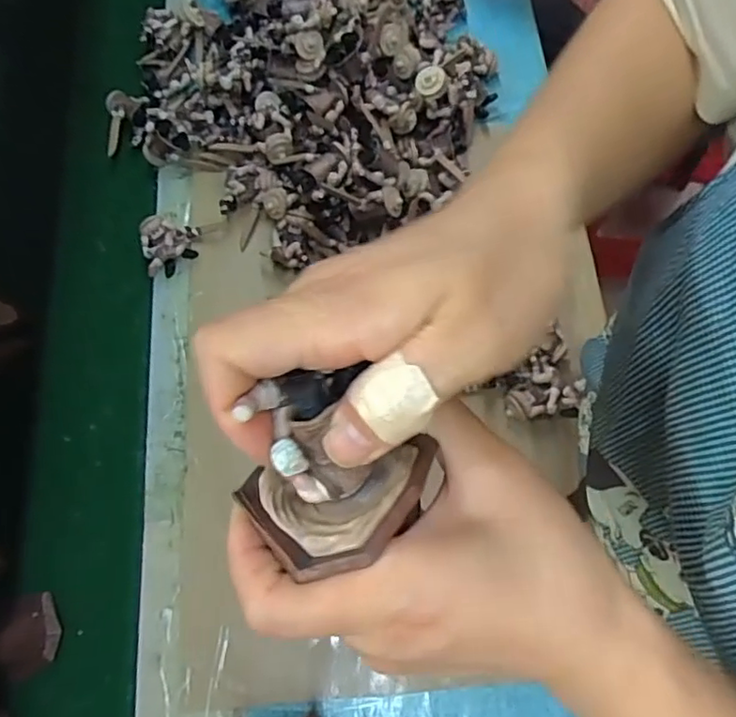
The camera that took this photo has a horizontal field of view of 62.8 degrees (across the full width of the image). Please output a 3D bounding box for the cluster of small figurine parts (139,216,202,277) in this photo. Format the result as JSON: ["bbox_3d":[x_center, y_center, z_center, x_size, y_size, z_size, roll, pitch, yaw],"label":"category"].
[{"bbox_3d":[-0.195,-0.116,0.598,0.057,0.033,0.055,1,67,-2],"label":"cluster of small figurine parts"}]

